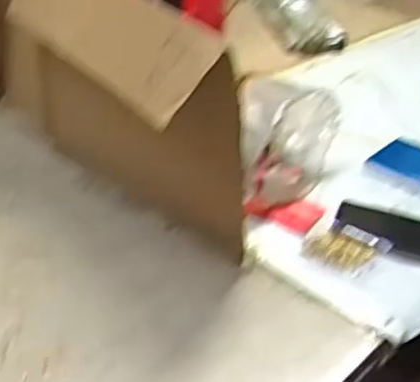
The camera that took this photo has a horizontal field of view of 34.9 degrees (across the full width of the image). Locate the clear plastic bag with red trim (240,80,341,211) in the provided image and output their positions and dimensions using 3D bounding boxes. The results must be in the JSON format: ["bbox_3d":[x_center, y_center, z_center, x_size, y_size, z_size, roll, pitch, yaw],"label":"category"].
[{"bbox_3d":[0.093,-0.060,0.828,0.114,0.130,0.184,10,33,9],"label":"clear plastic bag with red trim"}]

